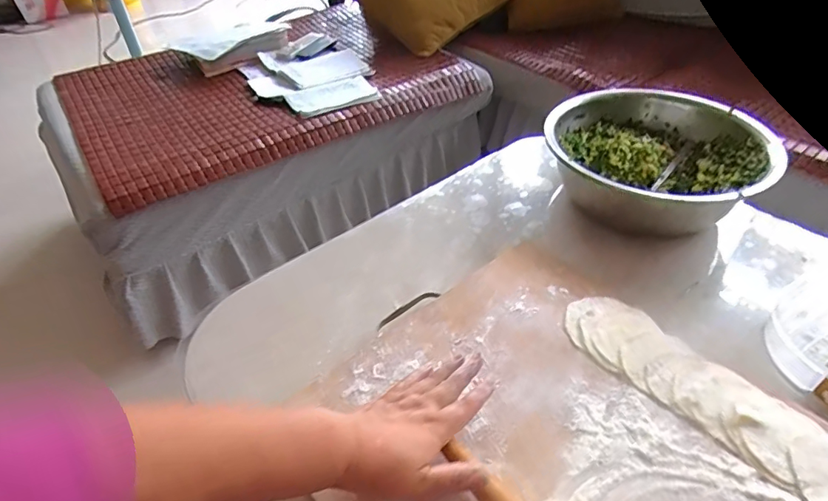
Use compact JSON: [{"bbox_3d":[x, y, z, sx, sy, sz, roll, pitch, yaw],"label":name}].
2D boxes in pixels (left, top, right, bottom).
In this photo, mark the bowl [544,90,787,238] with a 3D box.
[{"bbox_3d":[0.320,-0.119,0.670,0.268,0.103,0.245,-2,42,1],"label":"bowl"}]

